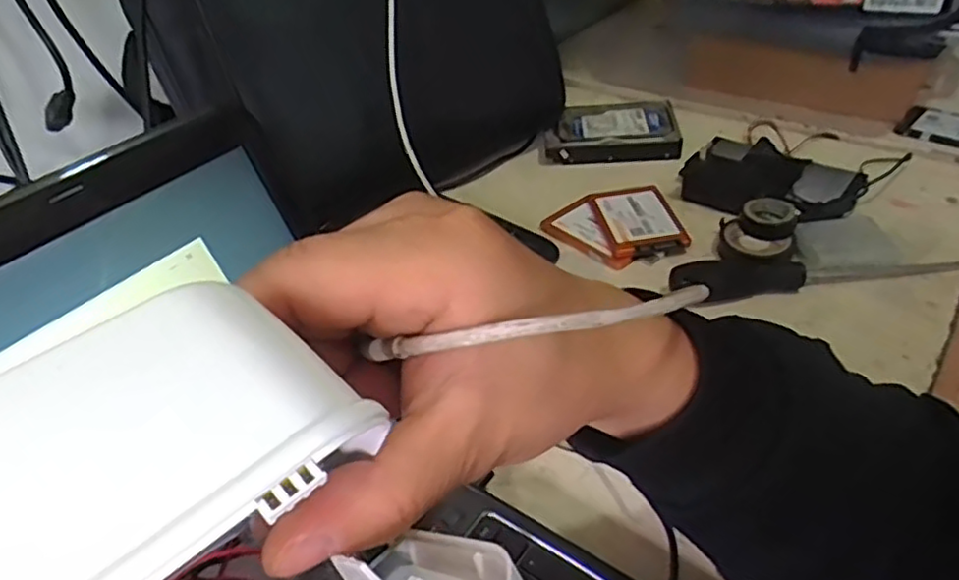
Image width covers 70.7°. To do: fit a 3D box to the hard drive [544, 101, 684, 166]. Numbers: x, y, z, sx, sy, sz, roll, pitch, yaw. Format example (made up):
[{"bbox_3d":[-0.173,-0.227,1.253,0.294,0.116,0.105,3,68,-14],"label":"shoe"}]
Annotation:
[{"bbox_3d":[0.149,-0.180,0.765,0.145,0.029,0.099,2,40,9],"label":"hard drive"}]

